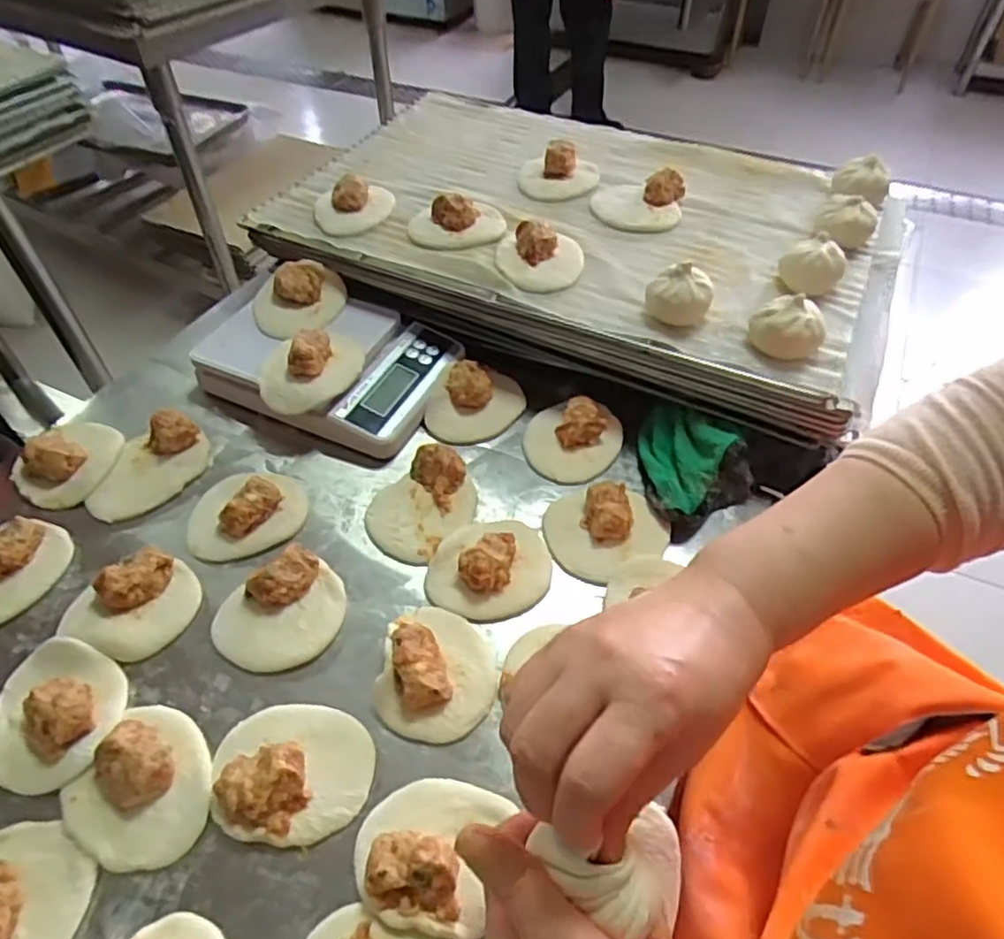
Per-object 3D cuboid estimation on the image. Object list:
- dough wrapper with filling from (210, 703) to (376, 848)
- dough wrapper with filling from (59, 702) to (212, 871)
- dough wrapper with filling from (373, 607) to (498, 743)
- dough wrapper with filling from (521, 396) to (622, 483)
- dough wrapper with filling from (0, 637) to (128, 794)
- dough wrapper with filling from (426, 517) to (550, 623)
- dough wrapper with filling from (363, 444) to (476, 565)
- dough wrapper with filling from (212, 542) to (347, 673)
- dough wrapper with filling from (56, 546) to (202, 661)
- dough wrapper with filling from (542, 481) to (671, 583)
[{"bbox_3d":[-0.129,0.180,0.412,0.093,0.029,0.080,4,48,3],"label":"dough wrapper with filling"},{"bbox_3d":[-0.215,0.186,0.404,0.089,0.030,0.080,26,53,21],"label":"dough wrapper with filling"},{"bbox_3d":[-0.042,0.131,0.456,0.075,0.028,0.090,5,48,4],"label":"dough wrapper with filling"},{"bbox_3d":[0.064,-0.033,0.603,0.082,0.027,0.082,13,49,10],"label":"dough wrapper with filling"},{"bbox_3d":[-0.290,0.149,0.428,0.094,0.025,0.085,21,51,17],"label":"dough wrapper with filling"},{"bbox_3d":[-0.010,0.067,0.510,0.095,0.025,0.082,-9,49,-9],"label":"dough wrapper with filling"},{"bbox_3d":[-0.066,0.023,0.549,0.075,0.031,0.096,32,55,25],"label":"dough wrapper with filling"},{"bbox_3d":[-0.157,0.099,0.481,0.091,0.026,0.075,-29,55,-24],"label":"dough wrapper with filling"},{"bbox_3d":[-0.263,0.096,0.483,0.086,0.029,0.068,-34,57,-27],"label":"dough wrapper with filling"},{"bbox_3d":[0.081,0.043,0.540,0.090,0.031,0.080,-20,51,-18],"label":"dough wrapper with filling"}]

